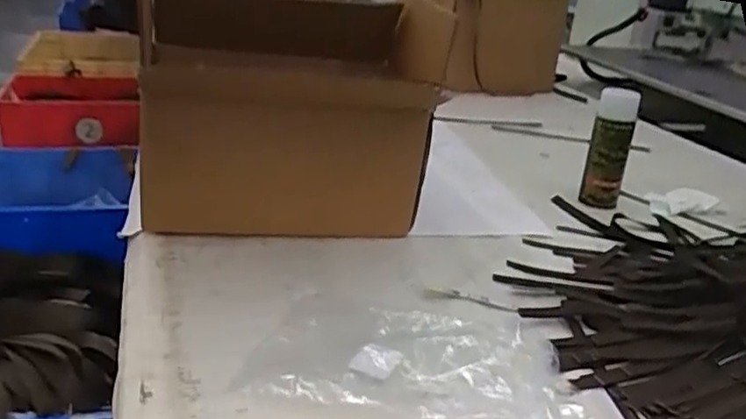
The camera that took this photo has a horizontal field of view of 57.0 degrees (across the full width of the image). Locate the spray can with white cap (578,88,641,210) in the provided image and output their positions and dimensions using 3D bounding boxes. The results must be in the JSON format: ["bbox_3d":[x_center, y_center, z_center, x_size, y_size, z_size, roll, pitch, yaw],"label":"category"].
[{"bbox_3d":[0.374,-0.094,1.089,0.059,0.189,0.046,15,25,25],"label":"spray can with white cap"}]

